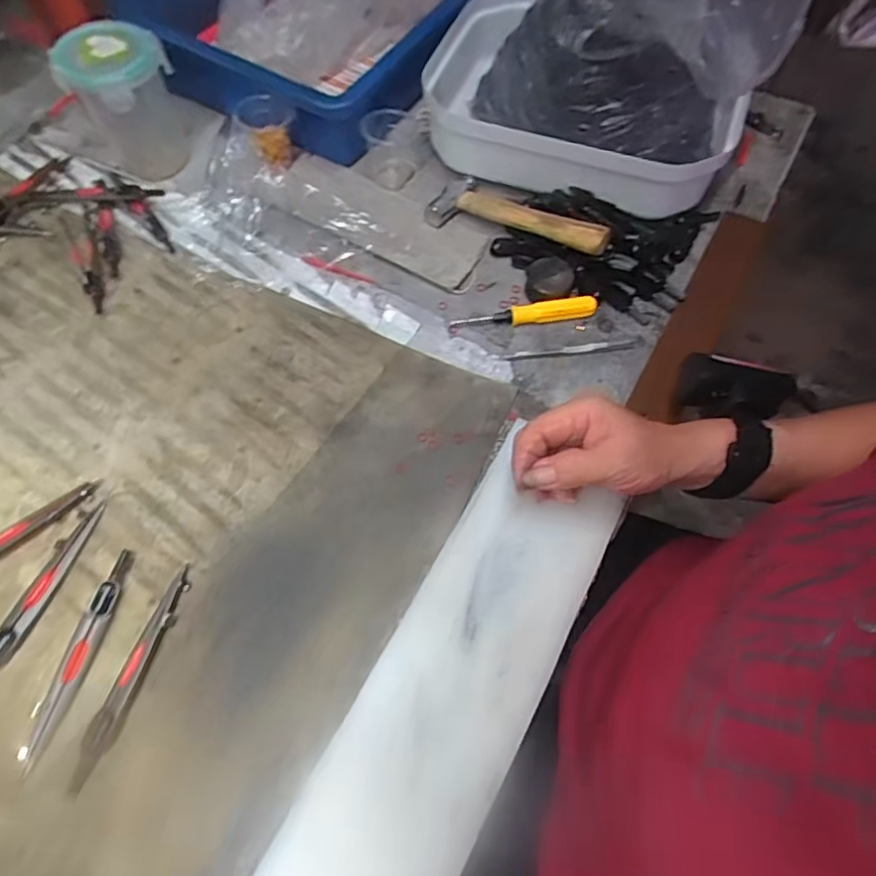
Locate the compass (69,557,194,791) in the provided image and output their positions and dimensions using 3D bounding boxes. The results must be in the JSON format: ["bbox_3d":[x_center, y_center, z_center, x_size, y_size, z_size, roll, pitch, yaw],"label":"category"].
[{"bbox_3d":[-0.182,0.141,0.353,0.018,0.005,0.129,18,64,8],"label":"compass"}]

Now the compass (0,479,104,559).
[{"bbox_3d":[-0.292,0.069,0.391,0.134,0.009,0.019,-35,69,-17],"label":"compass"}]

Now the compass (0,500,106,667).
[{"bbox_3d":[-0.257,0.100,0.375,0.015,0.010,0.130,16,64,7],"label":"compass"}]

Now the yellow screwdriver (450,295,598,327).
[{"bbox_3d":[0.071,-0.100,0.473,0.115,0.018,0.015,-6,64,-4],"label":"yellow screwdriver"}]

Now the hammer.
[{"bbox_3d":[0.068,-0.185,0.497,0.158,0.016,0.055,25,65,25],"label":"hammer"}]

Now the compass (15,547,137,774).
[{"bbox_3d":[-0.218,0.133,0.363,0.019,0.013,0.127,15,64,6],"label":"compass"}]

